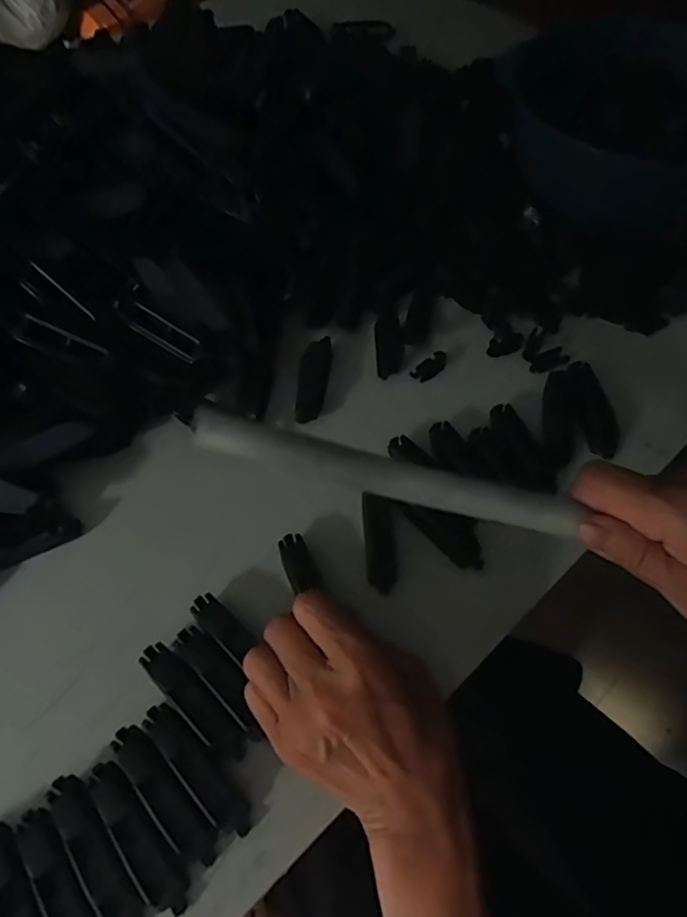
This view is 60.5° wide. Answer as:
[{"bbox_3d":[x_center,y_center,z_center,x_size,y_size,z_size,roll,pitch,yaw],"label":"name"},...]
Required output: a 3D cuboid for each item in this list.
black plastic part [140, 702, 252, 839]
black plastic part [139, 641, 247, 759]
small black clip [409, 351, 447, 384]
[{"bbox_3d":[-0.074,0.158,0.302,0.017,0.016,0.075,-41,66,-22],"label":"black plastic part"},{"bbox_3d":[-0.081,0.128,0.315,0.074,0.011,0.018,38,66,21],"label":"black plastic part"},{"bbox_3d":[0.065,-0.068,0.440,0.032,0.010,0.012,-32,63,-18],"label":"small black clip"}]

